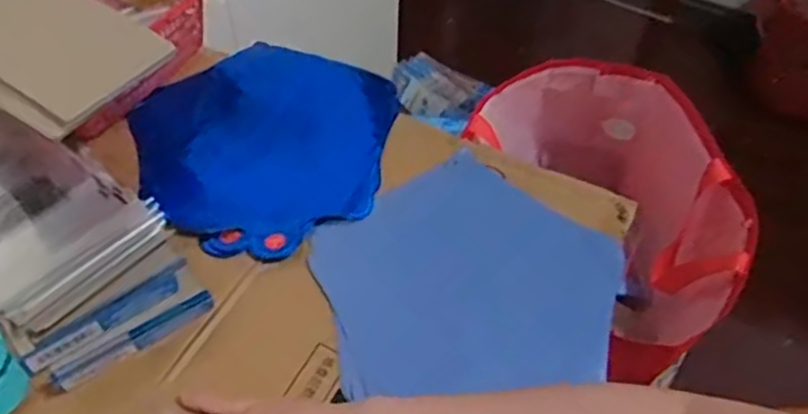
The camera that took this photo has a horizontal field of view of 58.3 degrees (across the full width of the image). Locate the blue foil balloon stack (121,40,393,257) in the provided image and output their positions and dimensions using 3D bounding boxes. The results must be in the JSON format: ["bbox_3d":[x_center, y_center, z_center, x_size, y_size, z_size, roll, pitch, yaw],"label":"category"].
[{"bbox_3d":[-0.118,-0.068,0.657,0.229,0.030,0.253,34,57,25],"label":"blue foil balloon stack"}]

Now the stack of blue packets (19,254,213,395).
[{"bbox_3d":[-0.196,0.086,0.505,0.118,0.016,0.051,-36,59,-27],"label":"stack of blue packets"}]

